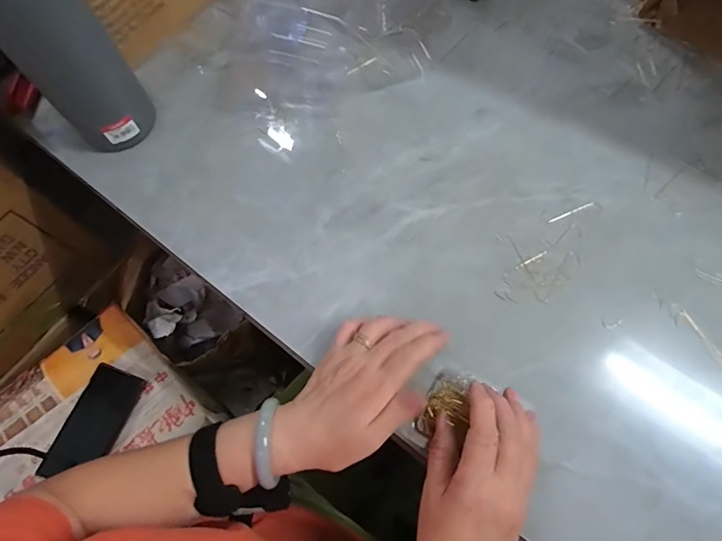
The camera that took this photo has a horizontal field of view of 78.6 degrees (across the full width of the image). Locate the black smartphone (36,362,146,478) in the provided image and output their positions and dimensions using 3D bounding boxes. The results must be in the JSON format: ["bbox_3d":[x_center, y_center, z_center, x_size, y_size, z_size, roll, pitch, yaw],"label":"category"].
[{"bbox_3d":[-0.381,0.220,0.634,0.076,0.015,0.154,16,69,8],"label":"black smartphone"}]

